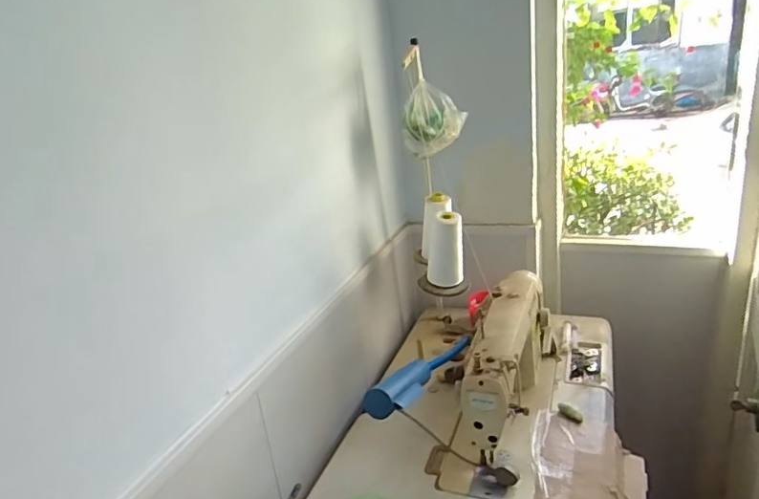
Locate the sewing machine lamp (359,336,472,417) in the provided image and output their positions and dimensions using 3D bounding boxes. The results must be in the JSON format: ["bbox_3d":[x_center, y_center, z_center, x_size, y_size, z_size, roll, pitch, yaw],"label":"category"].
[{"bbox_3d":[0.088,0.228,1.007,0.059,0.052,0.339,6,10,30],"label":"sewing machine lamp"}]

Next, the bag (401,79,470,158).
[{"bbox_3d":[0.128,-0.303,1.267,0.146,0.150,0.058,-16,22,-26],"label":"bag"}]

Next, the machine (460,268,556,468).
[{"bbox_3d":[0.273,0.229,1.137,0.133,0.222,0.487,2,22,22],"label":"machine"}]

